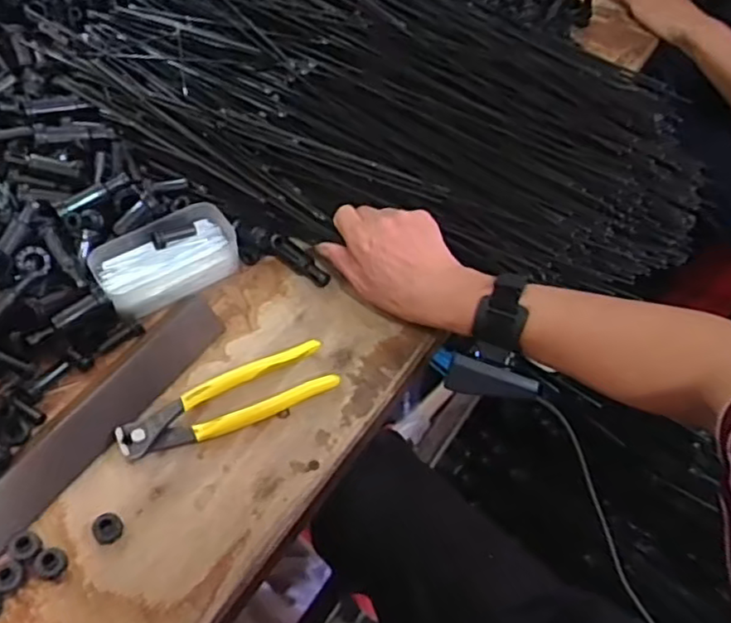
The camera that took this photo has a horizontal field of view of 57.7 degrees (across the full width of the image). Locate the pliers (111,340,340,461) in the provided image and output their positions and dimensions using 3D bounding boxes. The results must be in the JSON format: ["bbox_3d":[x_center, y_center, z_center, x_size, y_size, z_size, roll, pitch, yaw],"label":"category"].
[{"bbox_3d":[-0.104,0.069,0.506,0.163,0.015,0.045,-22,58,-18],"label":"pliers"}]

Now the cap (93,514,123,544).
[{"bbox_3d":[-0.174,0.147,0.448,0.016,0.014,0.018,36,60,22],"label":"cap"}]

